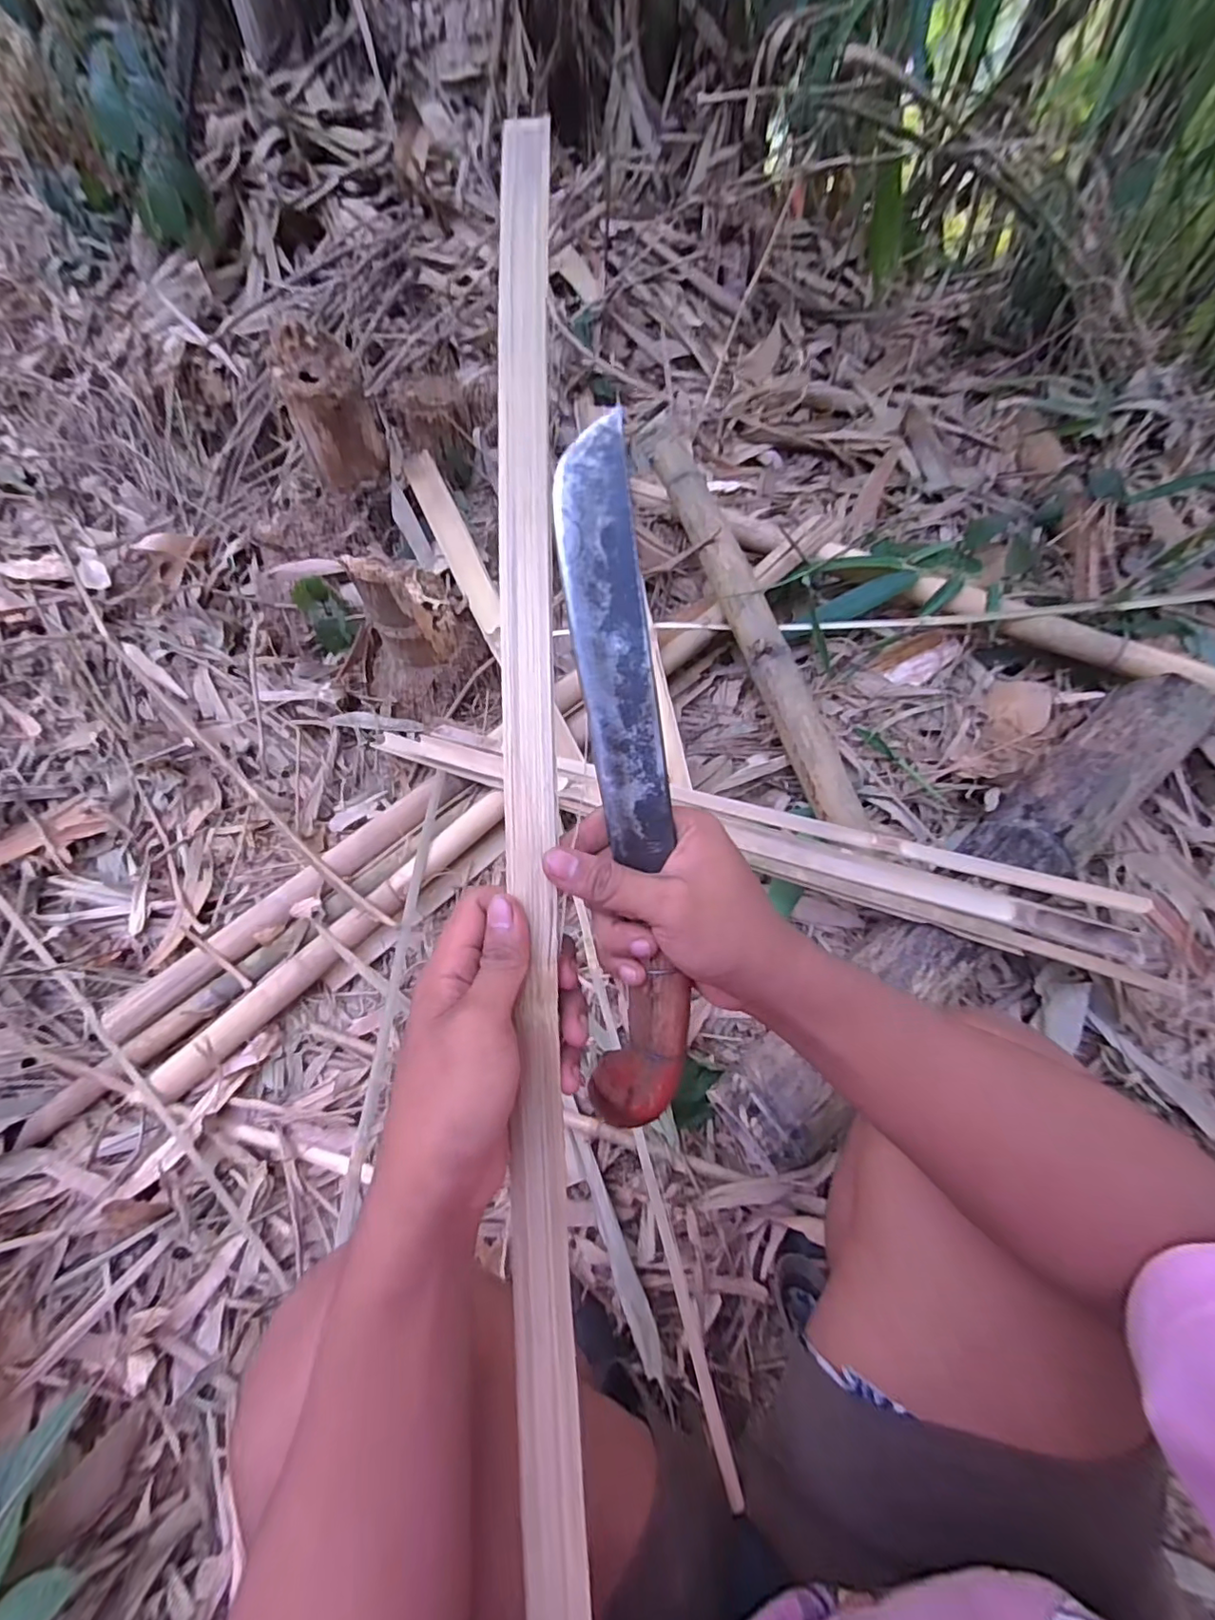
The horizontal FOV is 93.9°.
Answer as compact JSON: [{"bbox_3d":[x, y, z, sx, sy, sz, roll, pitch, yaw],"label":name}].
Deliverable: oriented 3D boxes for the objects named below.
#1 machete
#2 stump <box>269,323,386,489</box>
[{"bbox_3d":[0.007,-0.002,0.281,0.047,0.024,0.332,-6,98,-4],"label":"machete"},{"bbox_3d":[-0.443,-0.640,0.919,0.125,0.182,0.115,-17,66,-9],"label":"stump"}]

